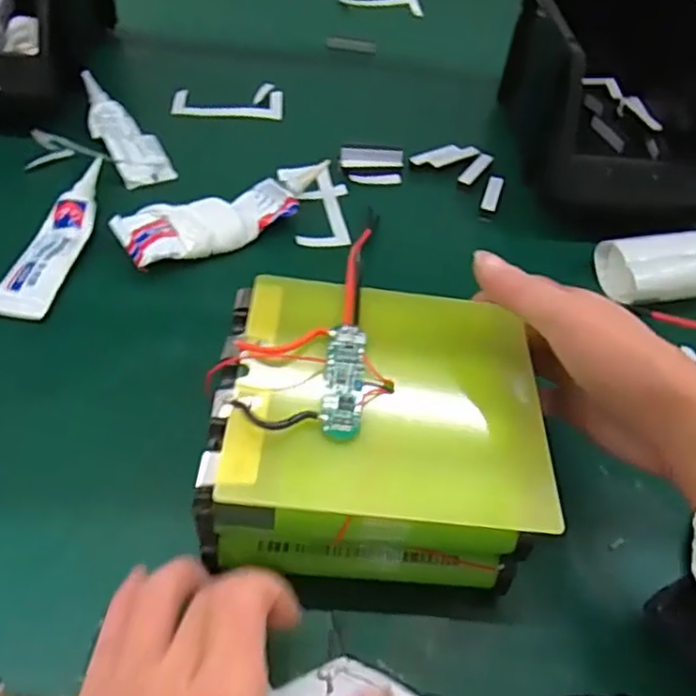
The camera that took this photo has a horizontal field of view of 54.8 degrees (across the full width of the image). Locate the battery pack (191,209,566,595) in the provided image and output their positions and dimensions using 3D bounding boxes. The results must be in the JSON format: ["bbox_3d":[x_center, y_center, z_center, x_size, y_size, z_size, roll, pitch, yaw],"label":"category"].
[{"bbox_3d":[0.014,0.030,0.329,0.148,0.068,0.142,5,45,-2],"label":"battery pack"}]

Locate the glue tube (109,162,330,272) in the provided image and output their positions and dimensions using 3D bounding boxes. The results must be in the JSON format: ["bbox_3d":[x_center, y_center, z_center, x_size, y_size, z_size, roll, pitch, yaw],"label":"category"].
[{"bbox_3d":[-0.082,-0.101,0.496,0.172,0.029,0.051,-22,54,-24],"label":"glue tube"}]

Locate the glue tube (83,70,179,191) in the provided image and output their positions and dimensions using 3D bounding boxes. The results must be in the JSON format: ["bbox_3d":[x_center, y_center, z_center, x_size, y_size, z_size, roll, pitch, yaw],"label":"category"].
[{"bbox_3d":[-0.194,-0.187,0.567,0.044,0.026,0.141,-24,55,-25],"label":"glue tube"}]

